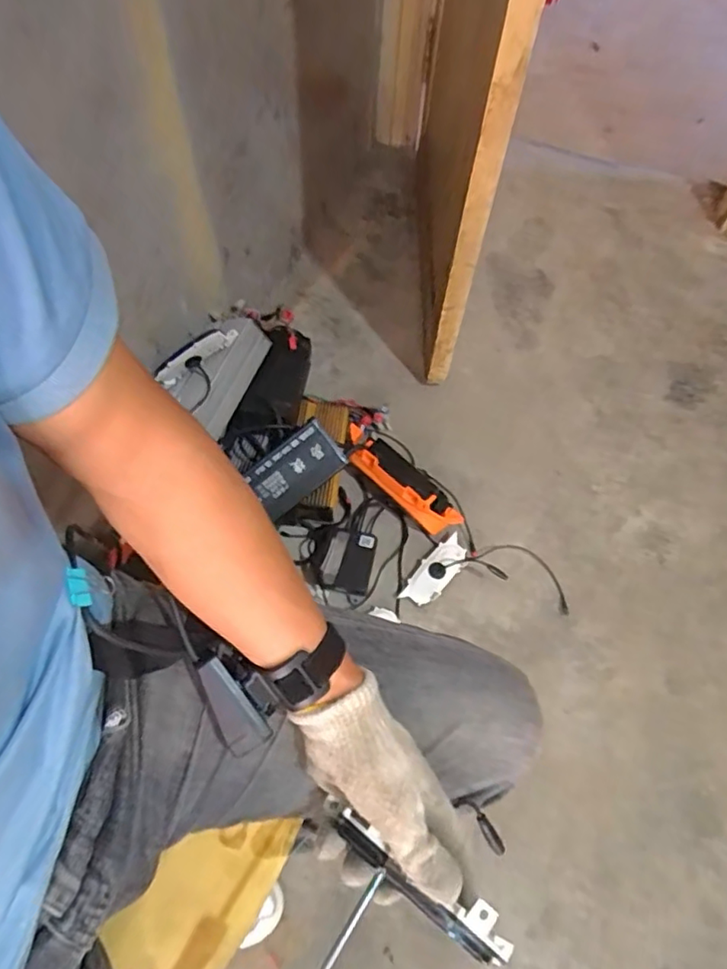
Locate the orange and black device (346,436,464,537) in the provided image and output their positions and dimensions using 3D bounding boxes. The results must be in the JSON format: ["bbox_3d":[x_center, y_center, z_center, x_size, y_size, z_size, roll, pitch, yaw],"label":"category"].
[{"bbox_3d":[0.081,0.006,1.039,0.219,0.077,0.088,35,65,16],"label":"orange and black device"}]

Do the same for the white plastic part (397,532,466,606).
[{"bbox_3d":[0.125,0.147,0.987,0.056,0.026,0.140,37,65,17],"label":"white plastic part"}]

